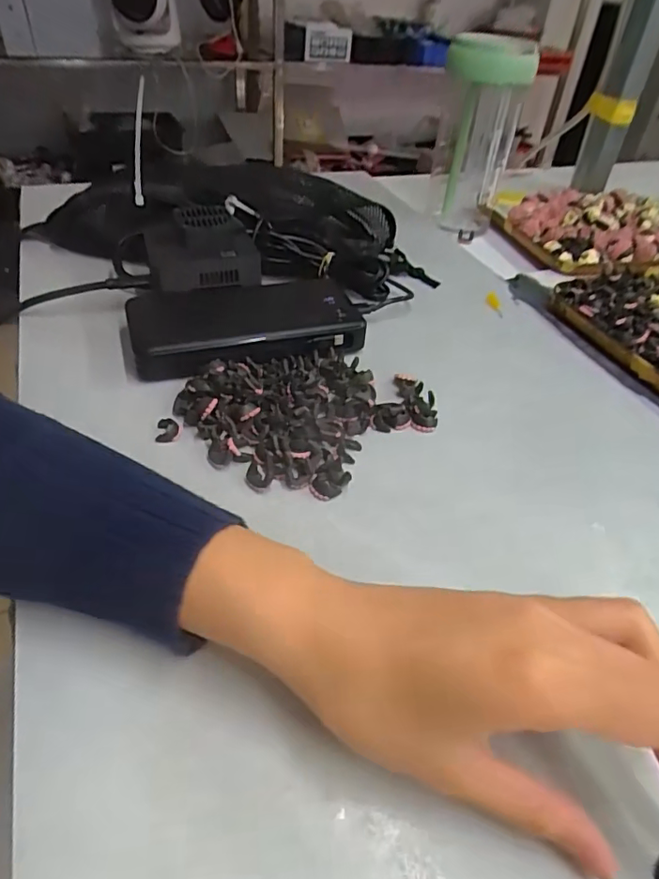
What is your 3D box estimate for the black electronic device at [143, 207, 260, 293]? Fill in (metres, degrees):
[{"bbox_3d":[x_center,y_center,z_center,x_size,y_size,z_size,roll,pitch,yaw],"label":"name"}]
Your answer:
[{"bbox_3d":[-0.098,-0.147,0.416,0.080,0.041,0.078,-8,43,-15],"label":"black electronic device"}]

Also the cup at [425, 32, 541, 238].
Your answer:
[{"bbox_3d":[0.146,-0.302,0.554,0.076,0.169,0.082,15,42,11],"label":"cup"}]

